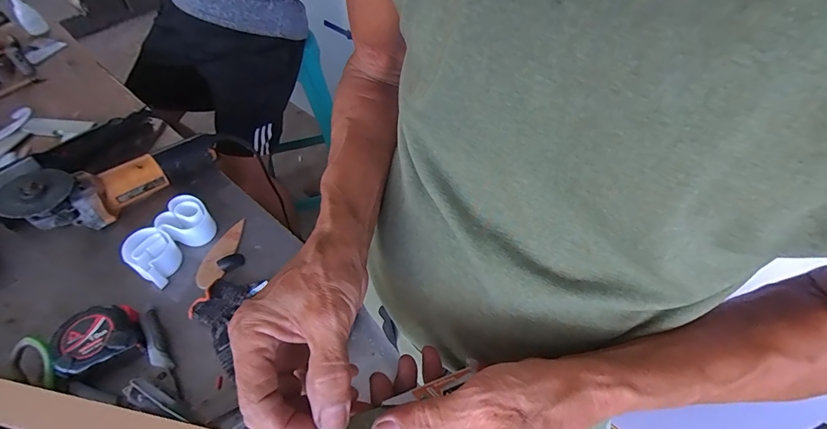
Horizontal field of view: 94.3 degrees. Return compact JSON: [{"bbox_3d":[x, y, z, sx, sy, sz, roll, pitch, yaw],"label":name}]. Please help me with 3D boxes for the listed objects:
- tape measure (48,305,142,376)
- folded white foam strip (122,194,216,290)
[{"bbox_3d":[-0.377,0.149,0.465,0.080,0.046,0.072,-27,56,-20],"label":"tape measure"},{"bbox_3d":[-0.352,0.035,0.562,0.071,0.046,0.127,21,54,16],"label":"folded white foam strip"}]

